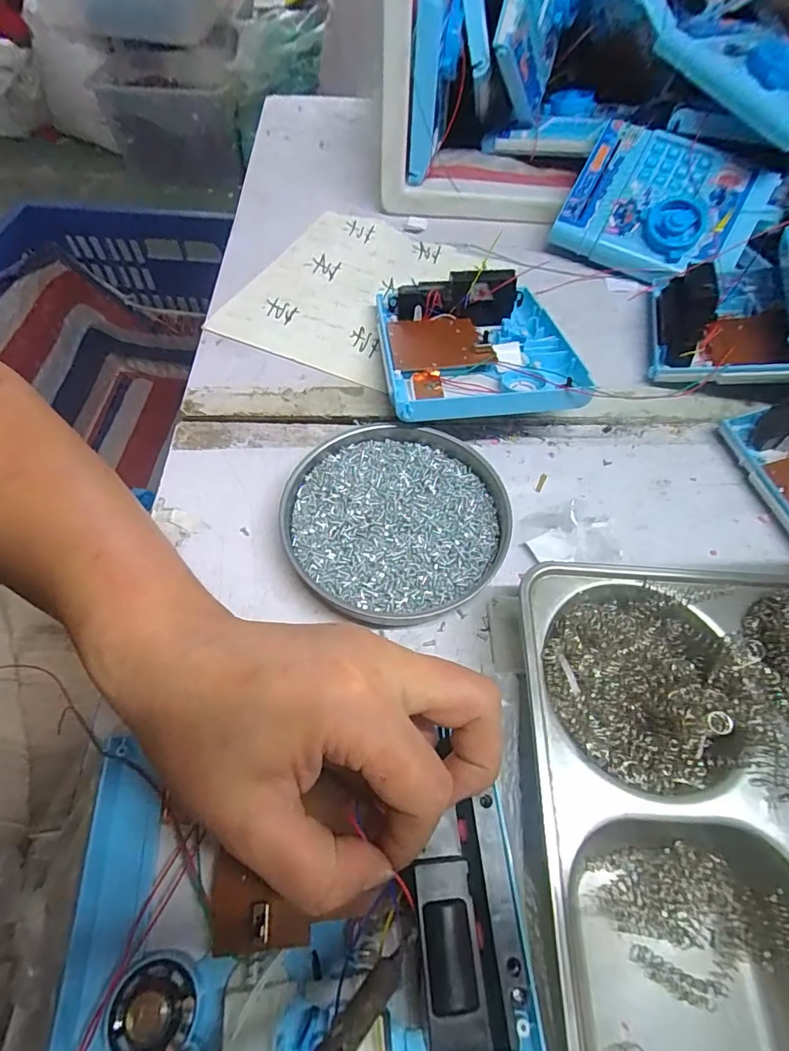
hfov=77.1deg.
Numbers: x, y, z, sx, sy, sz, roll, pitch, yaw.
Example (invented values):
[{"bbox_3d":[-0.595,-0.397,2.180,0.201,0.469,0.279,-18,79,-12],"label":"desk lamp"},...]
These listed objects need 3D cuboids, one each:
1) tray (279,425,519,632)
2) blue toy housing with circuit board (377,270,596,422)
[{"bbox_3d":[0.002,-0.004,0.312,0.138,0.021,0.131,0,58,-1],"label":"tray"},{"bbox_3d":[0.059,-0.131,0.371,0.131,0.050,0.153,-4,59,-3],"label":"blue toy housing with circuit board"}]

